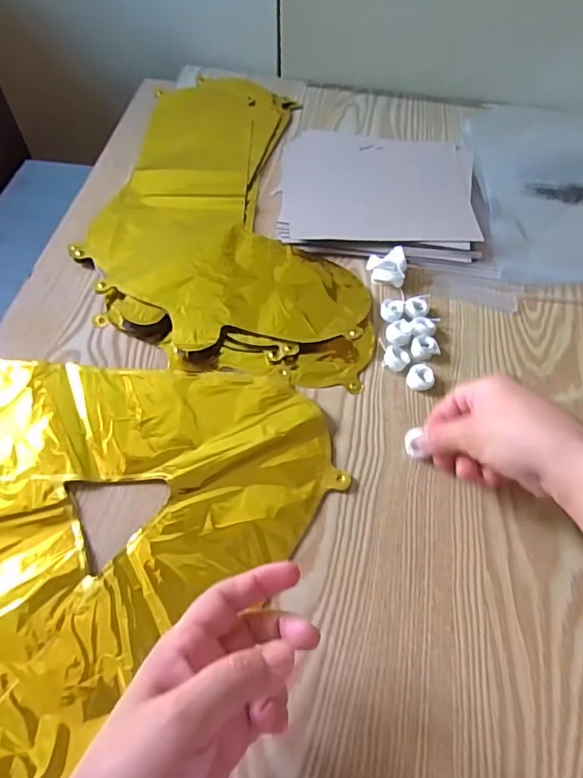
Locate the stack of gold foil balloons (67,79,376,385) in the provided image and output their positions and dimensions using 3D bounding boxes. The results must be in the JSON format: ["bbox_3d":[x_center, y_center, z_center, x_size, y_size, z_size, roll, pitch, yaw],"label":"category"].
[{"bbox_3d":[-0.049,-0.199,0.548,0.276,0.014,0.427,7,56,2],"label":"stack of gold foil balloons"}]

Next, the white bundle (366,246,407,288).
[{"bbox_3d":[0.090,-0.115,0.486,0.031,0.018,0.032,-7,57,-7],"label":"white bundle"}]

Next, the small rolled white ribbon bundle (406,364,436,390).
[{"bbox_3d":[0.107,-0.009,0.428,0.022,0.009,0.023,24,59,13],"label":"small rolled white ribbon bundle"}]

